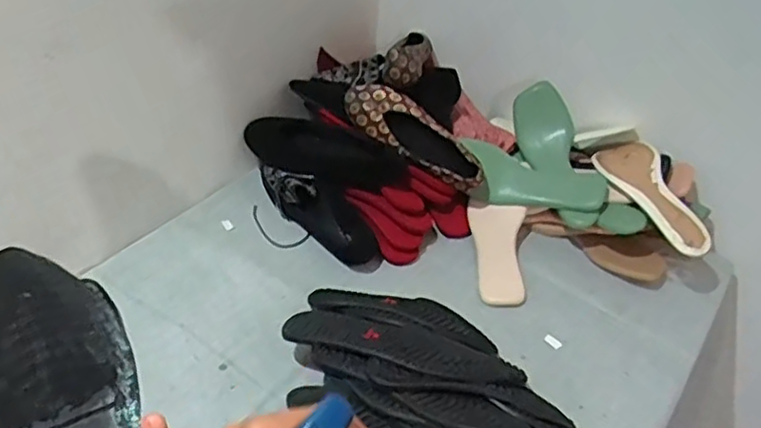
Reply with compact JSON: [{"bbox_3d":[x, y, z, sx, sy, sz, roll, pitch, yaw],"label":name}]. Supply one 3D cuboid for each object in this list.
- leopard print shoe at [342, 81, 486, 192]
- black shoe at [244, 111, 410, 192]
[{"bbox_3d":[0.045,-0.114,0.912,0.231,0.050,0.070,38,49,15],"label":"leopard print shoe"},{"bbox_3d":[-0.084,-0.089,0.938,0.252,0.063,0.056,18,42,17],"label":"black shoe"}]

